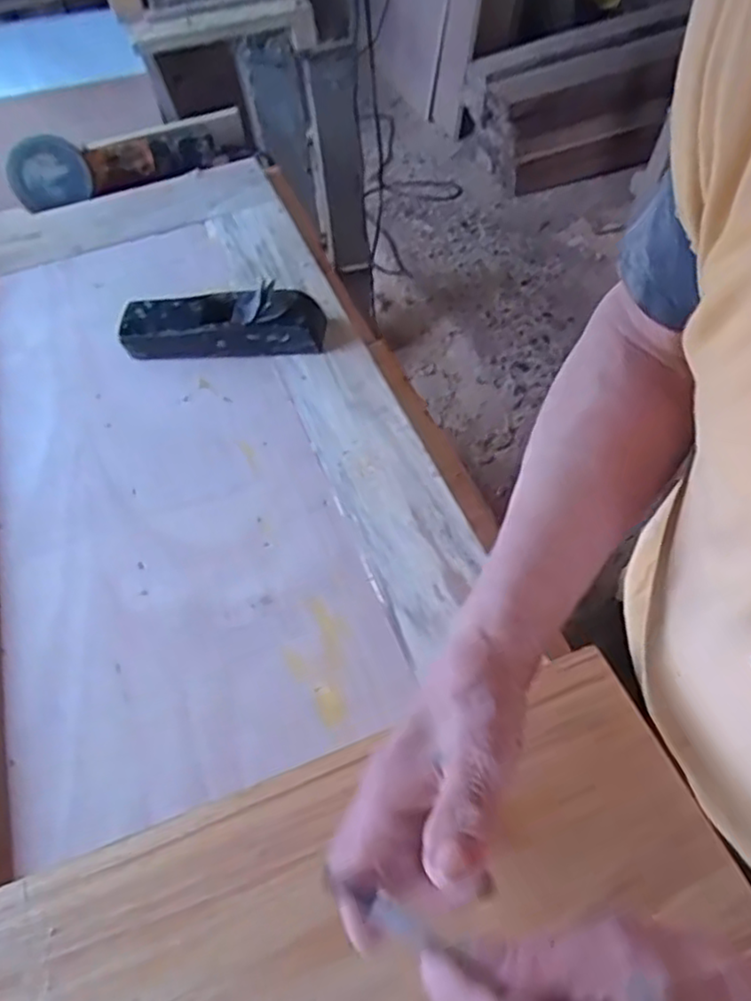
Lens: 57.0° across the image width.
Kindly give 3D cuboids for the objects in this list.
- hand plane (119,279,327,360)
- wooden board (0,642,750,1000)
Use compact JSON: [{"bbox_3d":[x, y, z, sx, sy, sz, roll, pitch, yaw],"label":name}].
[{"bbox_3d":[-0.156,-0.184,0.711,0.208,0.050,0.067,0,52,5],"label":"hand plane"},{"bbox_3d":[-0.008,0.238,0.385,0.412,0.012,0.196,-20,53,-10],"label":"wooden board"}]

